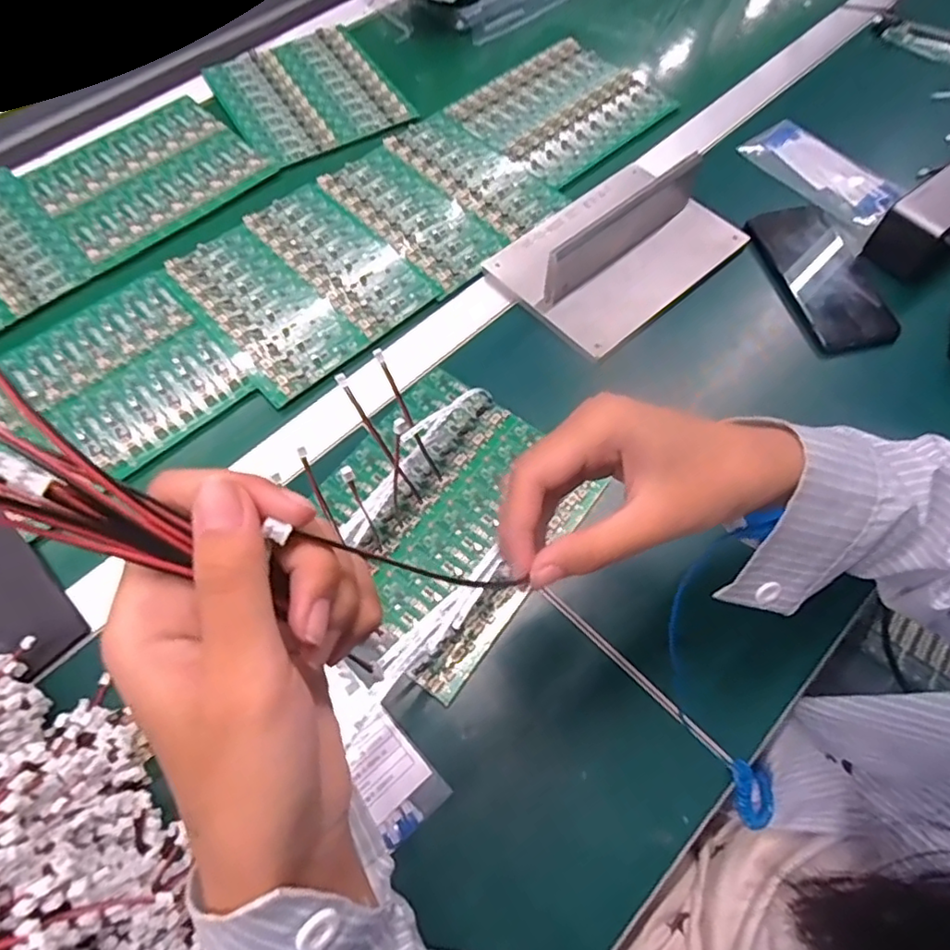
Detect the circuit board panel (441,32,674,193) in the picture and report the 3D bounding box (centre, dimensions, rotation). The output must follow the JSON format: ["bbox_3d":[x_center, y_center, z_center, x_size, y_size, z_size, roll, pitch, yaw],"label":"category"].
[{"bbox_3d":[0.092,-0.386,0.631,0.187,0.017,0.161,-37,68,-16],"label":"circuit board panel"}]

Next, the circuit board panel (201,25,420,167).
[{"bbox_3d":[-0.181,-0.415,0.649,0.172,0.011,0.190,-26,65,-11],"label":"circuit board panel"}]

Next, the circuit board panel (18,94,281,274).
[{"bbox_3d":[-0.324,-0.298,0.596,0.168,0.009,0.193,41,71,20],"label":"circuit board panel"}]

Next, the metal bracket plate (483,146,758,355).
[{"bbox_3d":[0.122,-0.208,0.511,0.192,0.064,0.135,-39,68,-17],"label":"metal bracket plate"}]

